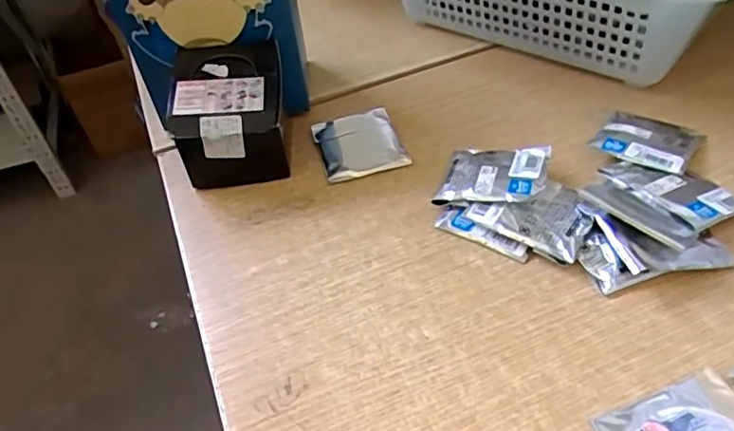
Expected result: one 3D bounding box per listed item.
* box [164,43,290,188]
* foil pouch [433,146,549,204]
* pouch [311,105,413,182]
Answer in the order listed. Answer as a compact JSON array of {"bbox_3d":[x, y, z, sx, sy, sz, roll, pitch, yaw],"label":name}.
[{"bbox_3d":[-0.107,-0.078,0.445,0.087,0.077,0.092,-7,44,0],"label":"box"},{"bbox_3d":[0.094,-0.032,0.409,0.073,0.008,0.068,4,40,21],"label":"foil pouch"},{"bbox_3d":[-0.007,-0.060,0.465,0.066,0.010,0.077,-16,45,-9],"label":"pouch"}]

